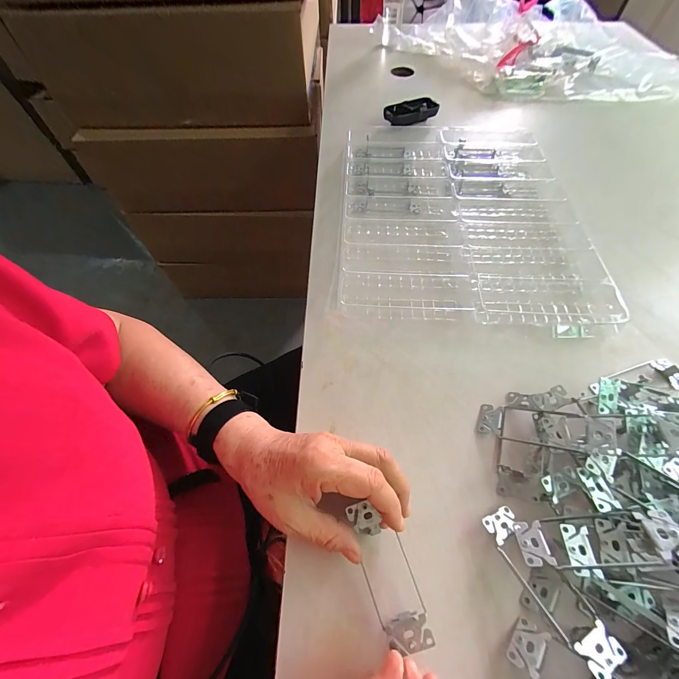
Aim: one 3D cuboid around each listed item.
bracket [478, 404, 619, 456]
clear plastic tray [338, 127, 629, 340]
[{"bbox_3d":[0.191,0.083,0.293,0.107,0.009,0.038,0,54,36],"label":"bracket"},{"bbox_3d":[0.179,-0.199,0.480,0.346,0.035,0.432,2,59,3],"label":"clear plastic tray"}]

